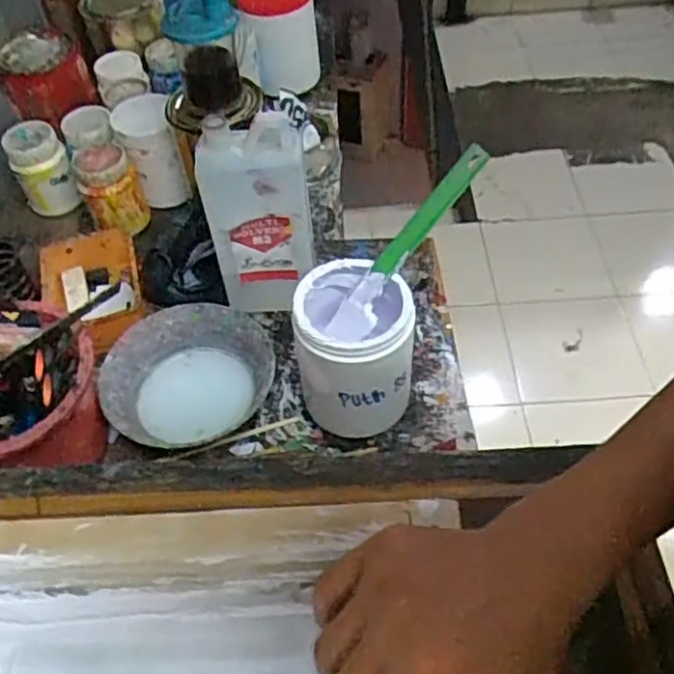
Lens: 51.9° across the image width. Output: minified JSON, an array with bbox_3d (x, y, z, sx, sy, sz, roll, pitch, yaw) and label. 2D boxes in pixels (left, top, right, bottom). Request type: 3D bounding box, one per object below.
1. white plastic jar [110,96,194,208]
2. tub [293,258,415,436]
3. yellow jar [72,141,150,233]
[{"bbox_3d":[-0.225,-0.224,0.839,0.065,0.126,0.068,-2,52,2],"label":"white plastic jar"},{"bbox_3d":[0.015,0.014,0.622,0.094,0.149,0.097,-2,52,2],"label":"tub"},{"bbox_3d":[-0.267,-0.176,0.818,0.068,0.085,0.082,-21,54,-13],"label":"yellow jar"}]

